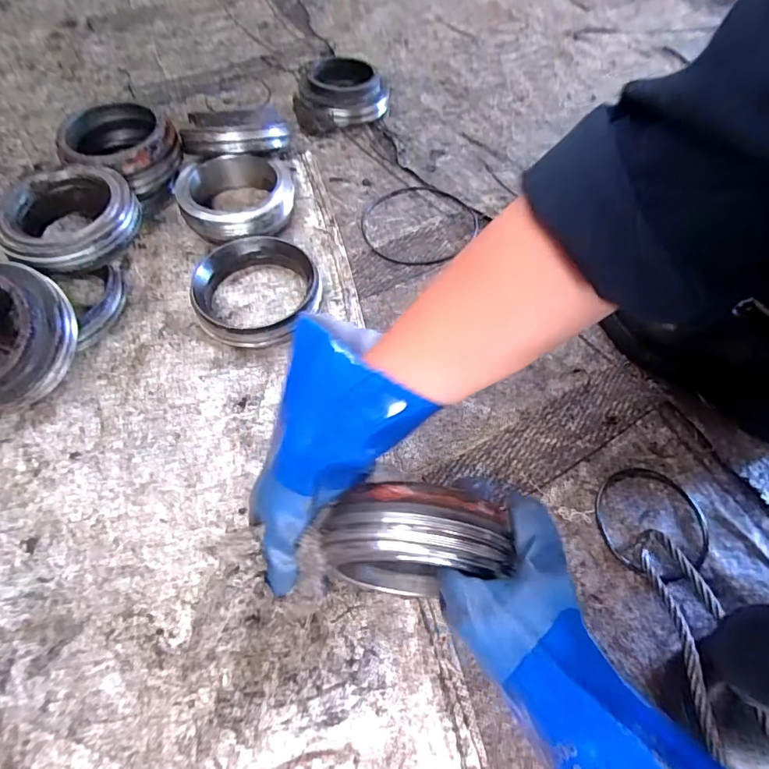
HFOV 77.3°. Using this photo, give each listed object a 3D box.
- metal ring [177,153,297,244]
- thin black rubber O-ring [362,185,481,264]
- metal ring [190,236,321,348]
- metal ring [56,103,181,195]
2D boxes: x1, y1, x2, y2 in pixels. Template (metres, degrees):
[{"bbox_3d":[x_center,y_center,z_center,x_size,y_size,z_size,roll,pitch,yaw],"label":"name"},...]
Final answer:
[{"bbox_3d":[-0.209,-0.255,0.671,0.137,0.062,0.137,1,58,-2],"label":"metal ring"},{"bbox_3d":[0.046,-0.237,0.700,0.152,0.004,0.175,32,62,17],"label":"thin black rubber O-ring"},{"bbox_3d":[-0.154,-0.118,0.601,0.150,0.043,0.156,1,58,-2],"label":"metal ring"},{"bbox_3d":[-0.368,-0.330,0.677,0.147,0.059,0.147,1,58,-2],"label":"metal ring"}]

